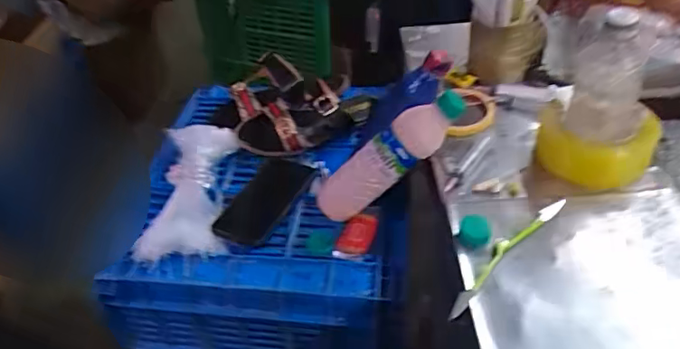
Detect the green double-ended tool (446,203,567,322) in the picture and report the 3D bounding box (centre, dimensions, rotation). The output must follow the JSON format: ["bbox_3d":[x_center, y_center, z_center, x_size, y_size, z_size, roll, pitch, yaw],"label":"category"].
[{"bbox_3d":[0.165,0.074,0.527,0.186,0.012,0.019,-33,50,-31],"label":"green double-ended tool"}]

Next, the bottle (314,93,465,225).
[{"bbox_3d":[0.054,-0.014,0.656,0.065,0.242,0.051,33,30,-28],"label":"bottle"}]

